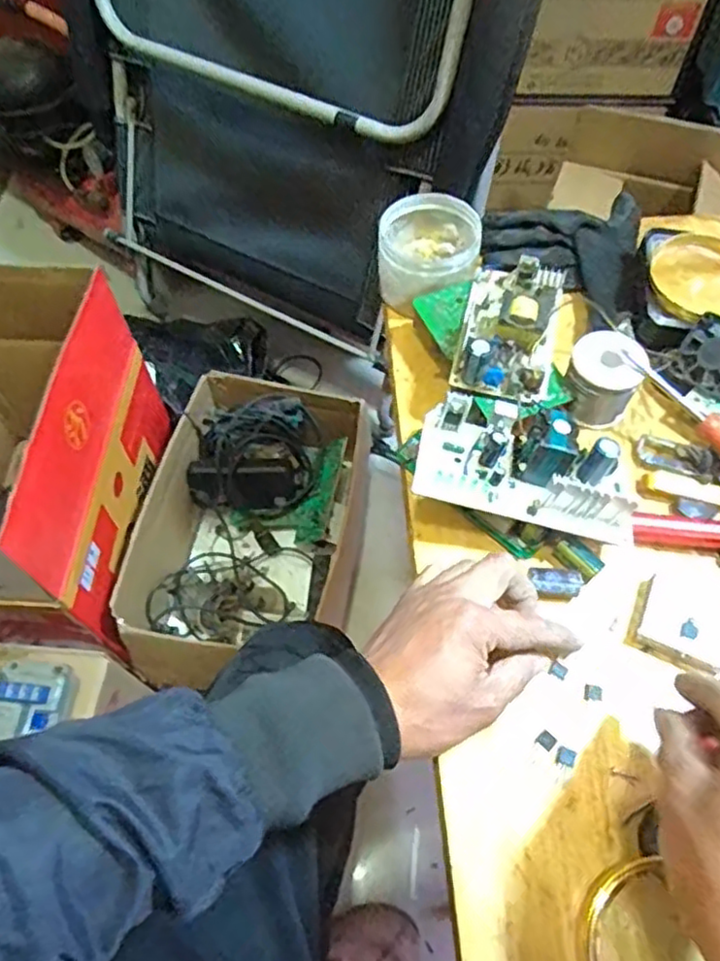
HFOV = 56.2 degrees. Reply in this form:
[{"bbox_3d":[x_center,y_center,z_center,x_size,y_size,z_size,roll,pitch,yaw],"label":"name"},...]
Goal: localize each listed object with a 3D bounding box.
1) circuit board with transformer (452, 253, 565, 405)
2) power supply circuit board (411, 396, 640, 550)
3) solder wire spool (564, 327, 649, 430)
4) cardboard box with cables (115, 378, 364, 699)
[{"bbox_3d":[0.112,-0.119,0.502,0.065,0.034,0.119,12,61,7],"label":"circuit board with transformer"},{"bbox_3d":[0.111,-0.010,0.447,0.140,0.042,0.069,12,61,7],"label":"power supply circuit board"},{"bbox_3d":[0.181,-0.075,0.506,0.053,0.057,0.047,26,63,15],"label":"solder wire spool"},{"bbox_3d":[-0.156,0.048,0.975,0.254,0.171,0.354,8,60,5],"label":"cardboard box with cables"}]

